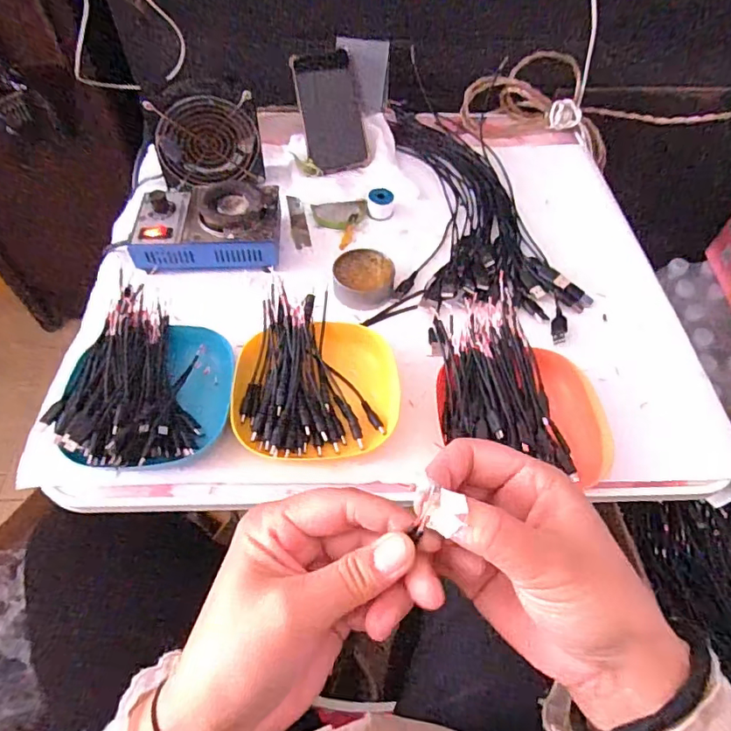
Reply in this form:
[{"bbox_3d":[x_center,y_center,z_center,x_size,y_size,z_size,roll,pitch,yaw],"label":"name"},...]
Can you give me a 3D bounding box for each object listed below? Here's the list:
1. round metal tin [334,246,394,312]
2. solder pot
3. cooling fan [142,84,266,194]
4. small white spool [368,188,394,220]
[{"bbox_3d":[-0.001,-0.090,0.546,0.061,0.023,0.065,1,56,-1],"label":"round metal tin"},{"bbox_3d":[-0.168,-0.148,0.565,0.148,0.059,0.099,-2,56,-3],"label":"solder pot"},{"bbox_3d":[-0.181,-0.260,0.602,0.120,0.112,0.028,-15,57,-12],"label":"cooling fan"},{"bbox_3d":[0.018,-0.190,0.614,0.030,0.026,0.023,2,56,0],"label":"small white spool"}]

